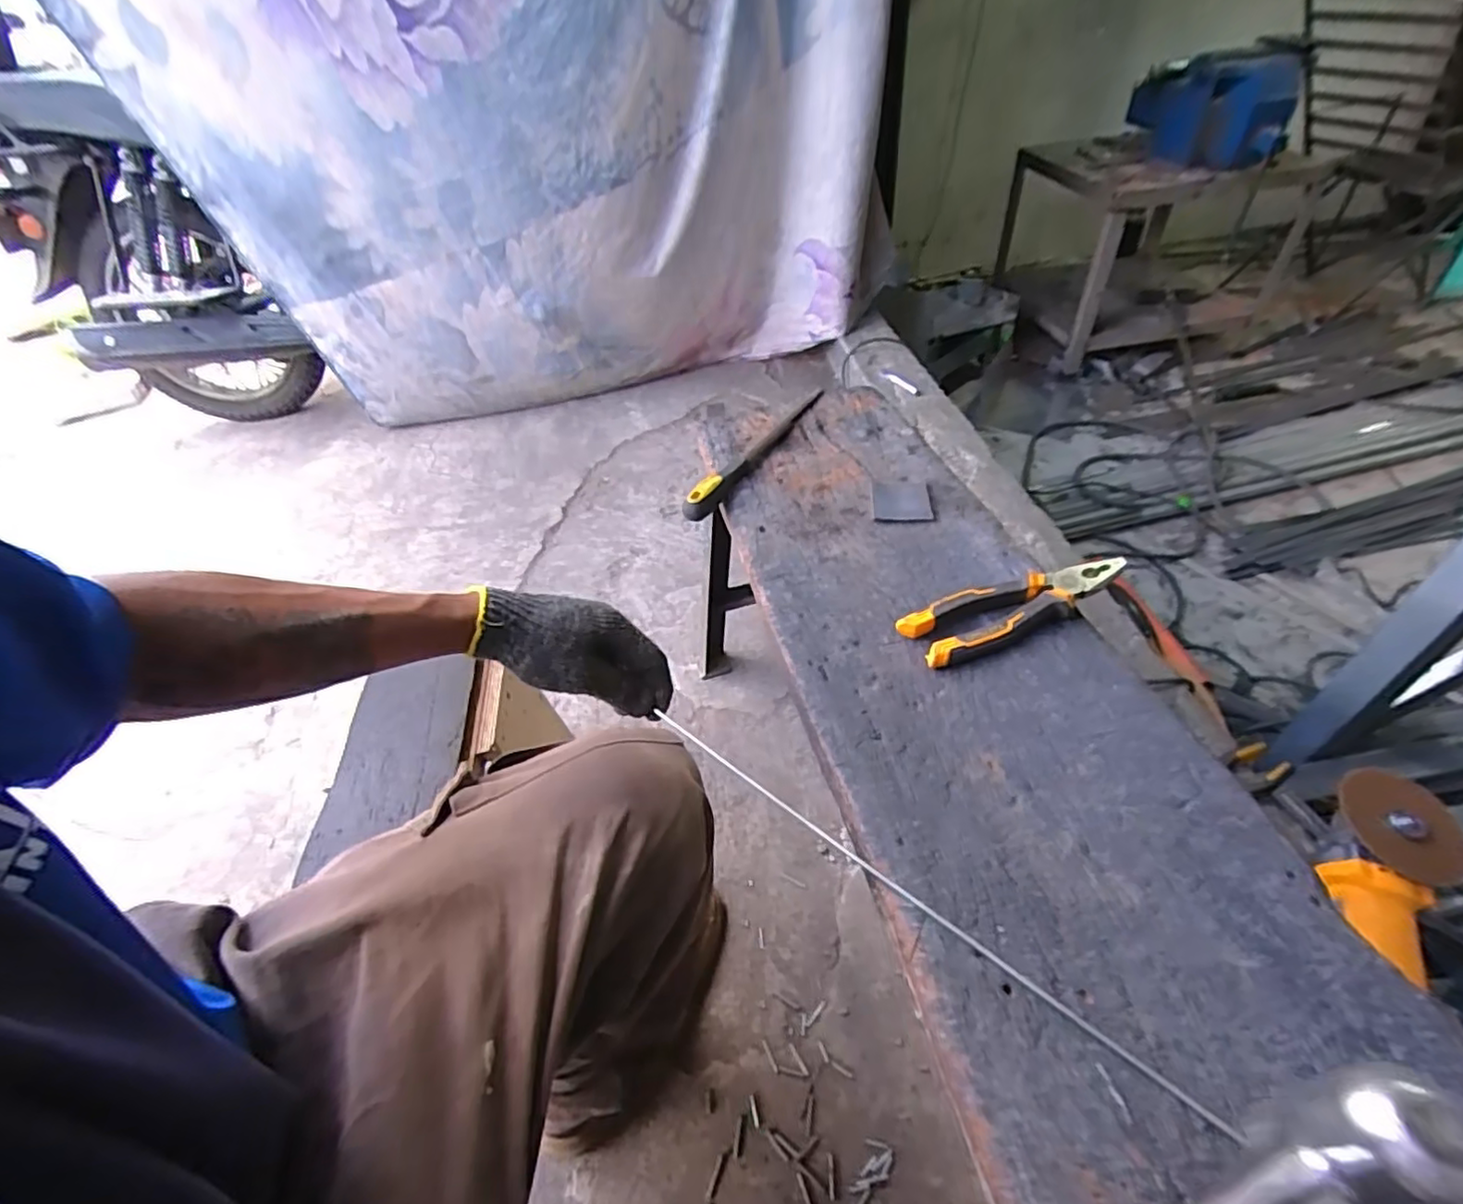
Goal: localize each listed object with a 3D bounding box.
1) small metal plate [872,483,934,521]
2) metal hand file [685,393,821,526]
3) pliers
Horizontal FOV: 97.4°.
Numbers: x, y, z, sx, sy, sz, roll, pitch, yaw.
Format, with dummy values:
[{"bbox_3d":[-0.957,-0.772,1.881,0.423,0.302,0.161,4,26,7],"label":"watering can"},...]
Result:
[{"bbox_3d":[0.173,-0.105,0.658,0.057,0.004,0.064,0,46,6],"label":"small metal plate"},{"bbox_3d":[0.033,-0.183,0.755,0.024,0.032,0.289,21,48,24],"label":"metal hand file"},{"bbox_3d":[0.237,0.007,0.528,0.193,0.033,0.049,-14,46,-7],"label":"pliers"}]

